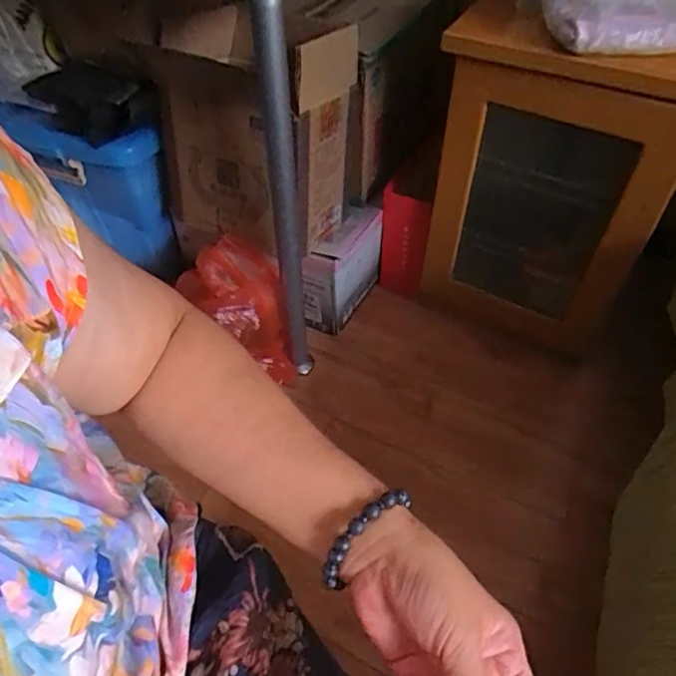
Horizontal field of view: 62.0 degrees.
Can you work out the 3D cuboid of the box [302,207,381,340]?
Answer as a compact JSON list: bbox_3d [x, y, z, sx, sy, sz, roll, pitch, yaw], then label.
[{"bbox_3d":[0.014,-0.133,1.135,0.073,0.206,0.195,22,52,19],"label":"box"}]

